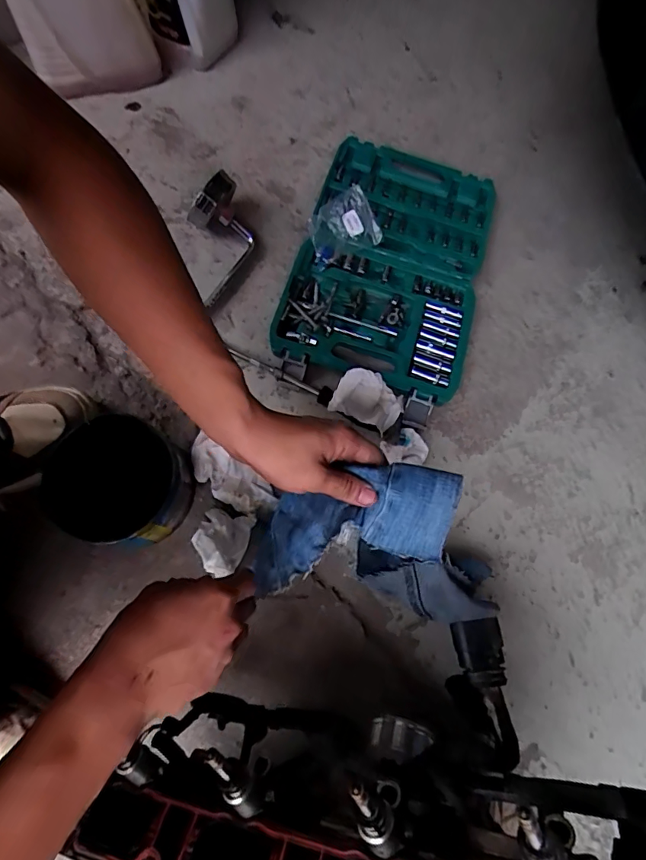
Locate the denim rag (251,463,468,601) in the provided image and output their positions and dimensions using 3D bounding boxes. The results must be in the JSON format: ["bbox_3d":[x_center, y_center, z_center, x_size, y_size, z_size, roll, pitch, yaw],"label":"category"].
[{"bbox_3d":[0.021,0.081,0.400,0.193,0.041,0.081,-22,72,24],"label":"denim rag"}]

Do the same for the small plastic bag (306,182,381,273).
[{"bbox_3d":[0.025,-0.269,0.621,0.095,0.056,0.067,-25,75,-13],"label":"small plastic bag"}]

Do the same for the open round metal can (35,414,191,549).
[{"bbox_3d":[-0.208,0.056,0.487,0.126,0.090,0.117,2,71,-5],"label":"open round metal can"}]

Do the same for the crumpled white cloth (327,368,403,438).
[{"bbox_3d":[0.055,-0.040,0.550,0.080,0.063,0.061,22,76,5],"label":"crumpled white cloth"}]

